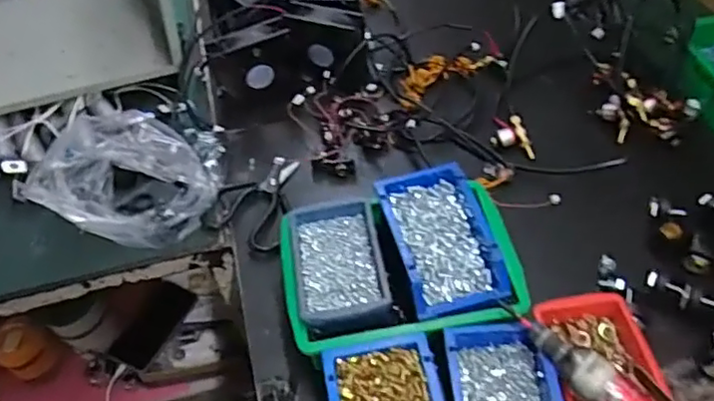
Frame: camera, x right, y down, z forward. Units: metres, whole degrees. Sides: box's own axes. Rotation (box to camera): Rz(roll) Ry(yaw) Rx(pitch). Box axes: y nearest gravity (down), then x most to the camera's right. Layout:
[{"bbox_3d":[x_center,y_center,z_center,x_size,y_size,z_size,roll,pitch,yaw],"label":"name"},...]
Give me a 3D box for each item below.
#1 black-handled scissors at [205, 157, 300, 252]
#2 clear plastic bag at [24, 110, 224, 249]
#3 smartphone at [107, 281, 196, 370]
[{"bbox_3d":[-0.136,-0.004,0.787,0.099,0.021,0.143,6,53,8],"label":"black-handled scissors"},{"bbox_3d":[-0.297,-0.037,0.782,0.231,0.092,0.190,-4,52,1],"label":"clear plastic bag"},{"bbox_3d":[-0.351,0.215,1.040,0.069,0.012,0.153,33,77,4],"label":"smartphone"}]

